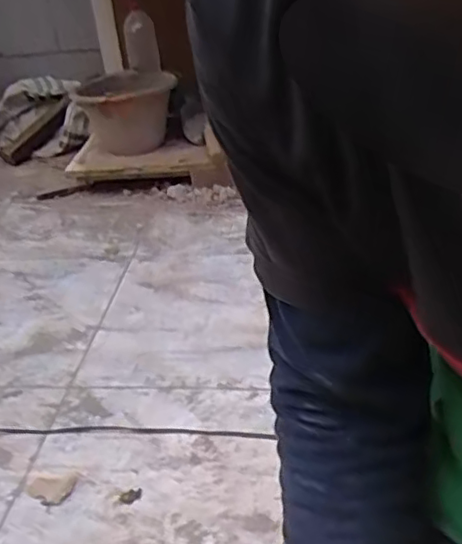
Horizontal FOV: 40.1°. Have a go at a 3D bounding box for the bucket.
[{"bbox_3d":[-0.269,-0.426,1.649,0.240,0.192,0.234,-5,32,3],"label":"bucket"}]

